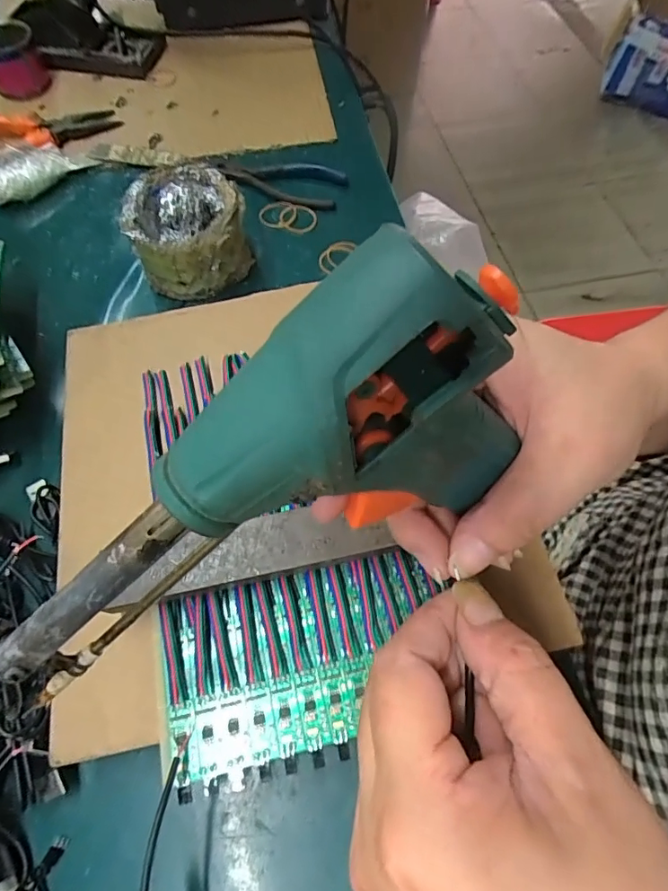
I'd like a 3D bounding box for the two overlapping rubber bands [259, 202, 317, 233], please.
[{"bbox_3d":[-0.040,-0.199,0.433,0.052,0.005,0.035,10,63,5],"label":"two overlapping rubber bands"}]

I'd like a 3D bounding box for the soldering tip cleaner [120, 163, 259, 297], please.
[{"bbox_3d":[-0.110,-0.161,0.379,0.083,0.066,0.078,0,62,0],"label":"soldering tip cleaner"}]

